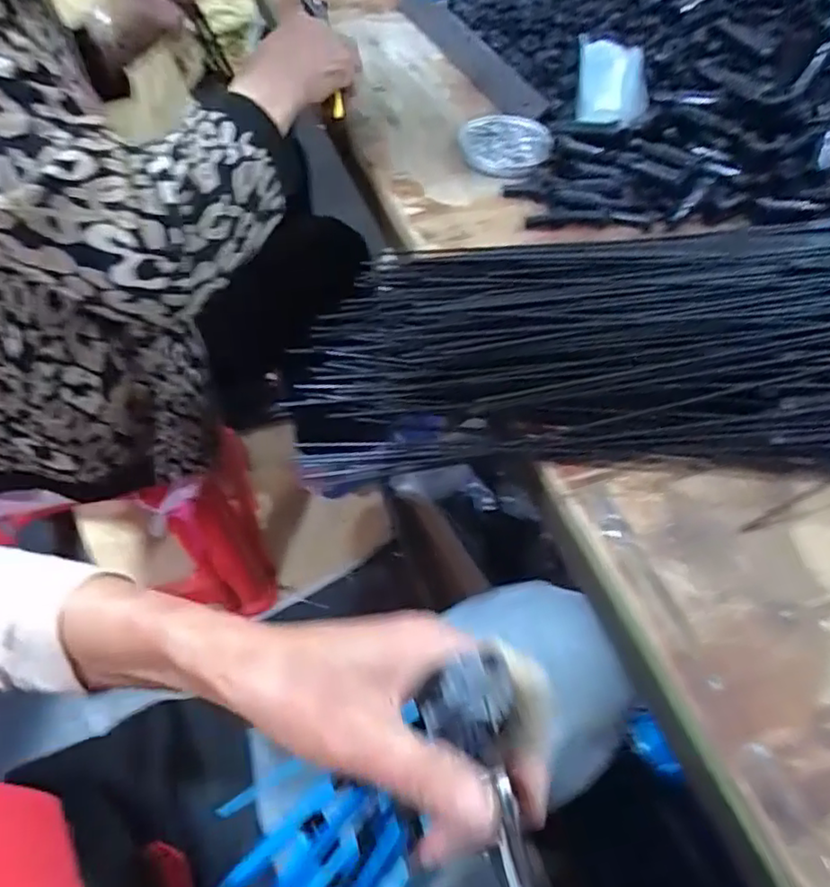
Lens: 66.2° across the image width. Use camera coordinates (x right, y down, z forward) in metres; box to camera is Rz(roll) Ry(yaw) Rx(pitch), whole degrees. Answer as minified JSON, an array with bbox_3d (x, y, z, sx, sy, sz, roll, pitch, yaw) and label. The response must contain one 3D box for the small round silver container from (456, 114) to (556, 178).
[{"bbox_3d":[0.091,-0.304,0.637,0.083,0.013,0.094,-11,56,-10],"label":"small round silver container"}]

